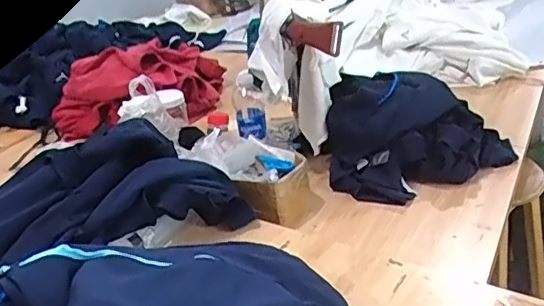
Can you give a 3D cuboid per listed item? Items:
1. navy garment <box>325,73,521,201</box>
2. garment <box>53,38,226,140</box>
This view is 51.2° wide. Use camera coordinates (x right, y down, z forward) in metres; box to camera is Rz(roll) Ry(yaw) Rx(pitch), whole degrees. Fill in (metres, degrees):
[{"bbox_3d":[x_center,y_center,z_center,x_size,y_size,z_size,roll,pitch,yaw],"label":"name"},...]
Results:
[{"bbox_3d":[0.292,-0.046,1.123,0.359,0.164,0.283,1,27,15],"label":"navy garment"},{"bbox_3d":[-0.357,-0.189,1.534,0.425,0.165,0.290,-6,26,1],"label":"garment"}]

